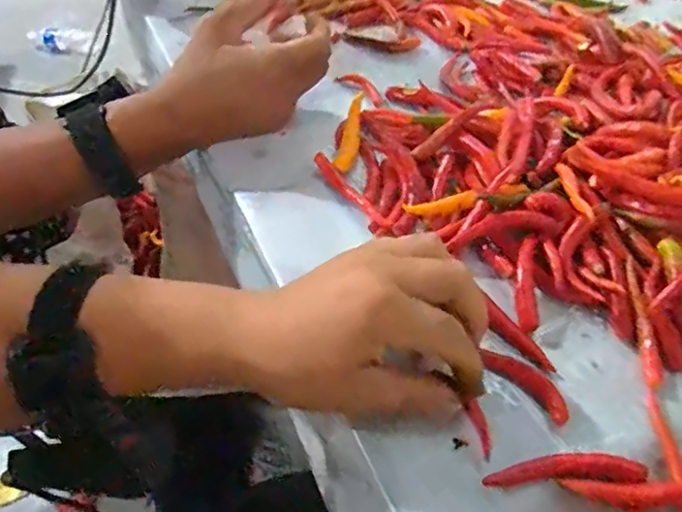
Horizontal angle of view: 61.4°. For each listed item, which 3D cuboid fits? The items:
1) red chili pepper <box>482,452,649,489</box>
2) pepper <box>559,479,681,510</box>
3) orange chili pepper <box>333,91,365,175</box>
[{"bbox_3d":[0.101,0.097,0.260,0.072,0.012,0.012,-1,51,-2],"label":"red chili pepper"},{"bbox_3d":[0.134,0.104,0.254,0.066,0.012,0.010,-6,50,14],"label":"pepper"},{"bbox_3d":[0.007,-0.088,0.408,0.014,0.020,0.066,7,51,5],"label":"orange chili pepper"}]

